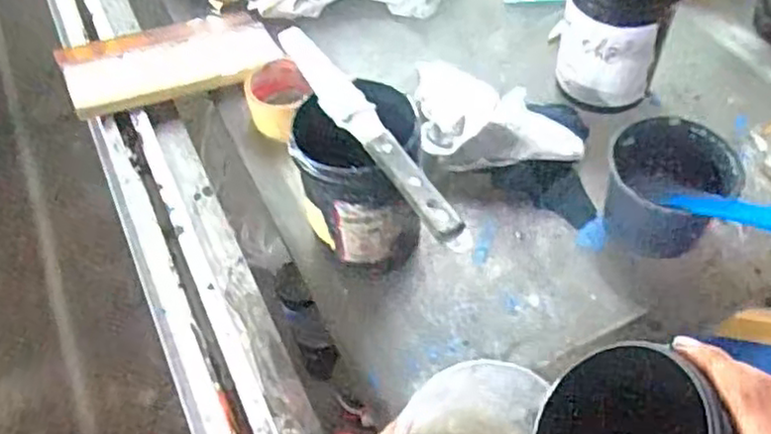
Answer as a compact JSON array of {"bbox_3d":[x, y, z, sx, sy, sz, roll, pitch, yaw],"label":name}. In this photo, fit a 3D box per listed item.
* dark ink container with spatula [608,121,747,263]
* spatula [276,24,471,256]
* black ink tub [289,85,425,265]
[{"bbox_3d":[0.259,-0.024,0.661,0.112,0.085,0.102,20,57,17],"label":"dark ink container with spatula"},{"bbox_3d":[-0.010,-0.064,0.556,0.031,0.020,0.254,-26,56,-15],"label":"spatula"},{"bbox_3d":[-0.016,-0.031,0.628,0.101,0.171,0.101,-2,54,2],"label":"black ink tub"}]

